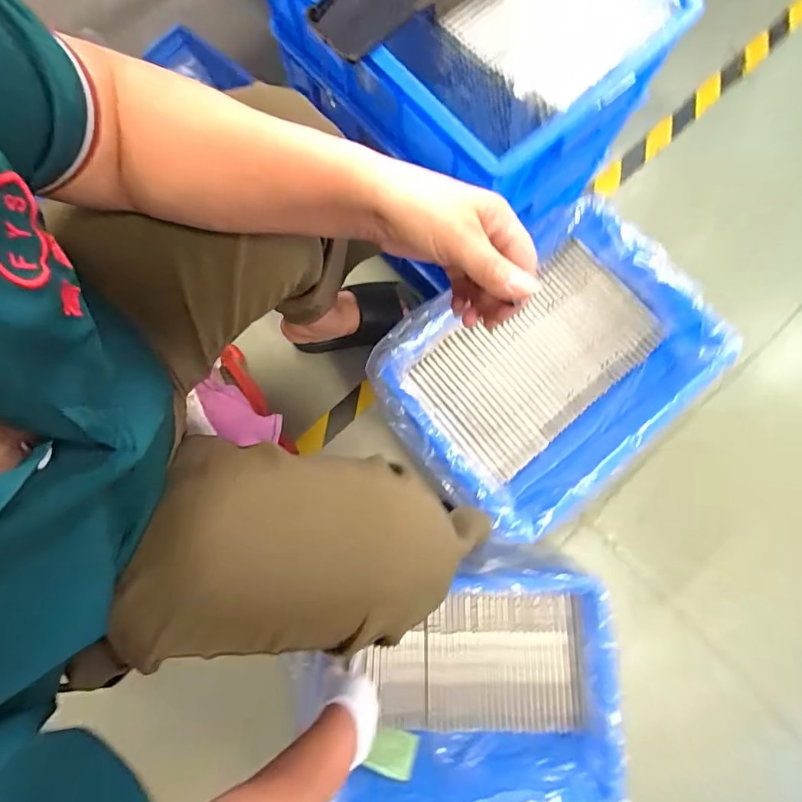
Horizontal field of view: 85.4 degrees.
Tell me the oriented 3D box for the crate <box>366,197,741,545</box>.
[{"bbox_3d":[0.210,-0.050,0.652,0.437,0.128,0.350,-42,82,-7],"label":"crate"}]

